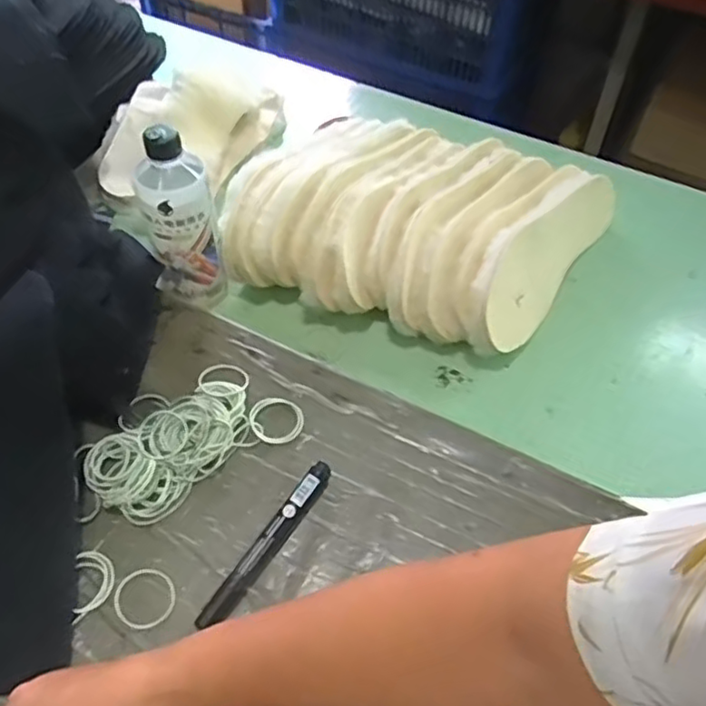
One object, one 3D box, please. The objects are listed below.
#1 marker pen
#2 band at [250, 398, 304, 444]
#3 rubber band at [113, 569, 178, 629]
[{"bbox_3d":[-0.061,0.138,0.472,0.018,0.018,0.140,30,57,20],"label":"marker pen"},{"bbox_3d":[-0.064,0.054,0.534,0.045,0.004,0.041,1,52,-1],"label":"band"},{"bbox_3d":[-0.147,0.172,0.457,0.043,0.004,0.040,1,52,-1],"label":"rubber band"}]

